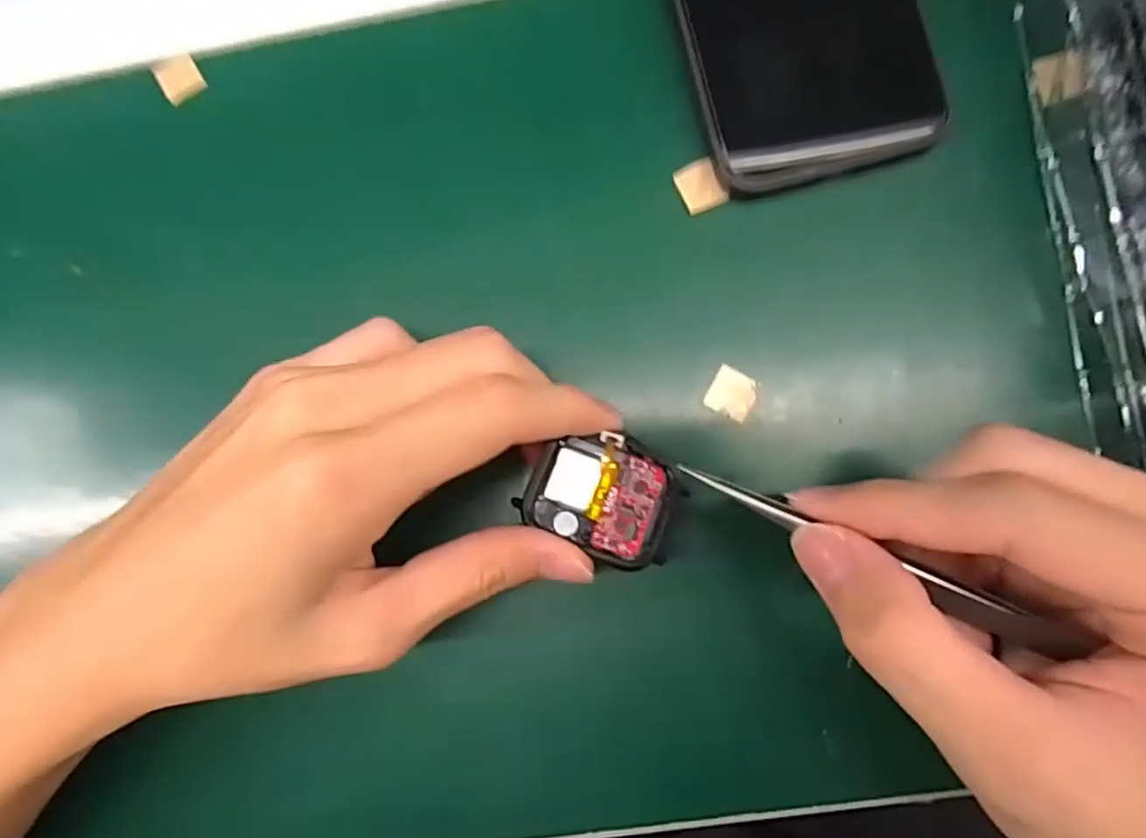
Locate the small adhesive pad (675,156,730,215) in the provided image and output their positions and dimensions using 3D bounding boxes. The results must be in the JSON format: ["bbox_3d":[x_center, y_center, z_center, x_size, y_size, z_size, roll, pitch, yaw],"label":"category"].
[{"bbox_3d":[0.045,-0.082,0.224,0.016,0.004,0.017,-24,83,2],"label":"small adhesive pad"}]

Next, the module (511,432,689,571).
[{"bbox_3d":[0.010,0.023,0.195,0.045,0.010,0.035,22,87,6],"label":"module"}]

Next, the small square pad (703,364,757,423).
[{"bbox_3d":[0.055,-0.009,0.218,0.015,0.004,0.015,27,87,6],"label":"small square pad"}]

